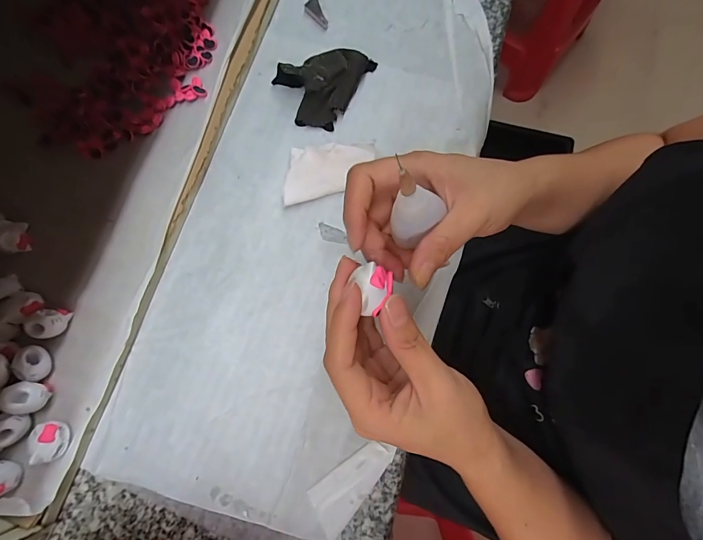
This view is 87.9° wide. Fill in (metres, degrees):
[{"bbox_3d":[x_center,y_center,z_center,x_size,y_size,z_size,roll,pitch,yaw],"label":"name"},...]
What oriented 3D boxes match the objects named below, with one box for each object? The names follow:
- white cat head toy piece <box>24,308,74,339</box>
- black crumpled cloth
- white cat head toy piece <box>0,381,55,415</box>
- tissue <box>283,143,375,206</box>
[{"bbox_3d":[-0.221,0.039,0.267,0.019,0.021,0.021,6,77,2],"label":"white cat head toy piece"},{"bbox_3d":[-0.019,-0.162,0.326,0.087,0.027,0.061,-13,77,-2],"label":"black crumpled cloth"},{"bbox_3d":[-0.223,0.088,0.253,0.019,0.027,0.021,-4,77,0],"label":"white cat head toy piece"},{"bbox_3d":[-0.019,-0.085,0.312,0.077,0.010,0.051,-6,77,0],"label":"tissue"}]

